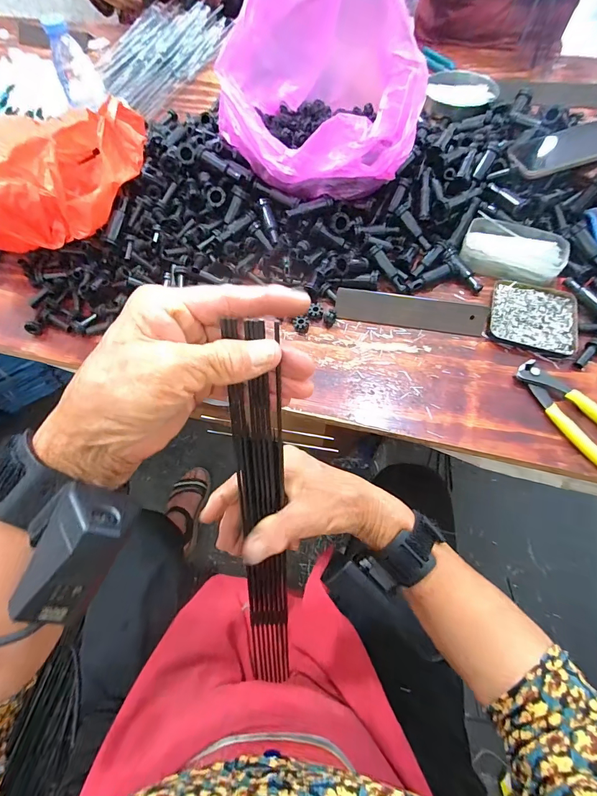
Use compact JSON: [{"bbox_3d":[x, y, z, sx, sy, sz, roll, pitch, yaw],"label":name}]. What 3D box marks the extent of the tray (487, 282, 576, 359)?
[{"bbox_3d":[0.282,-0.100,0.448,0.097,0.012,0.094,16,65,10],"label":"tray"}]

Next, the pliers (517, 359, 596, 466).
[{"bbox_3d":[0.297,0.025,0.385,0.047,0.020,0.164,-26,65,-11],"label":"pliers"}]

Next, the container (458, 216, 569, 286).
[{"bbox_3d":[0.271,-0.186,0.472,0.117,0.032,0.069,14,65,9],"label":"container"}]

